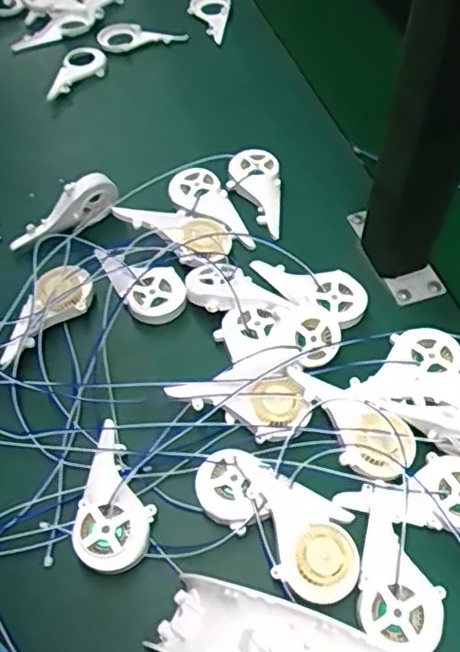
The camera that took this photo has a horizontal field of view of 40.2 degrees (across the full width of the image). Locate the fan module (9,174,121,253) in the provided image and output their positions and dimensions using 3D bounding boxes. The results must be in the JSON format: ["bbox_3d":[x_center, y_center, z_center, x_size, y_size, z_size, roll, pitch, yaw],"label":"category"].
[{"bbox_3d":[-0.134,-0.087,0.509,0.092,0.044,0.015,-34,58,2],"label":"fan module"}]

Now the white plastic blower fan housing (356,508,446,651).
[{"bbox_3d":[0.096,0.142,0.348,0.046,0.017,0.072,12,56,11],"label":"white plastic blower fan housing"}]

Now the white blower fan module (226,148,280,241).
[{"bbox_3d":[0.024,-0.116,0.543,0.045,0.012,0.091,-13,72,-7],"label":"white blower fan module"}]

